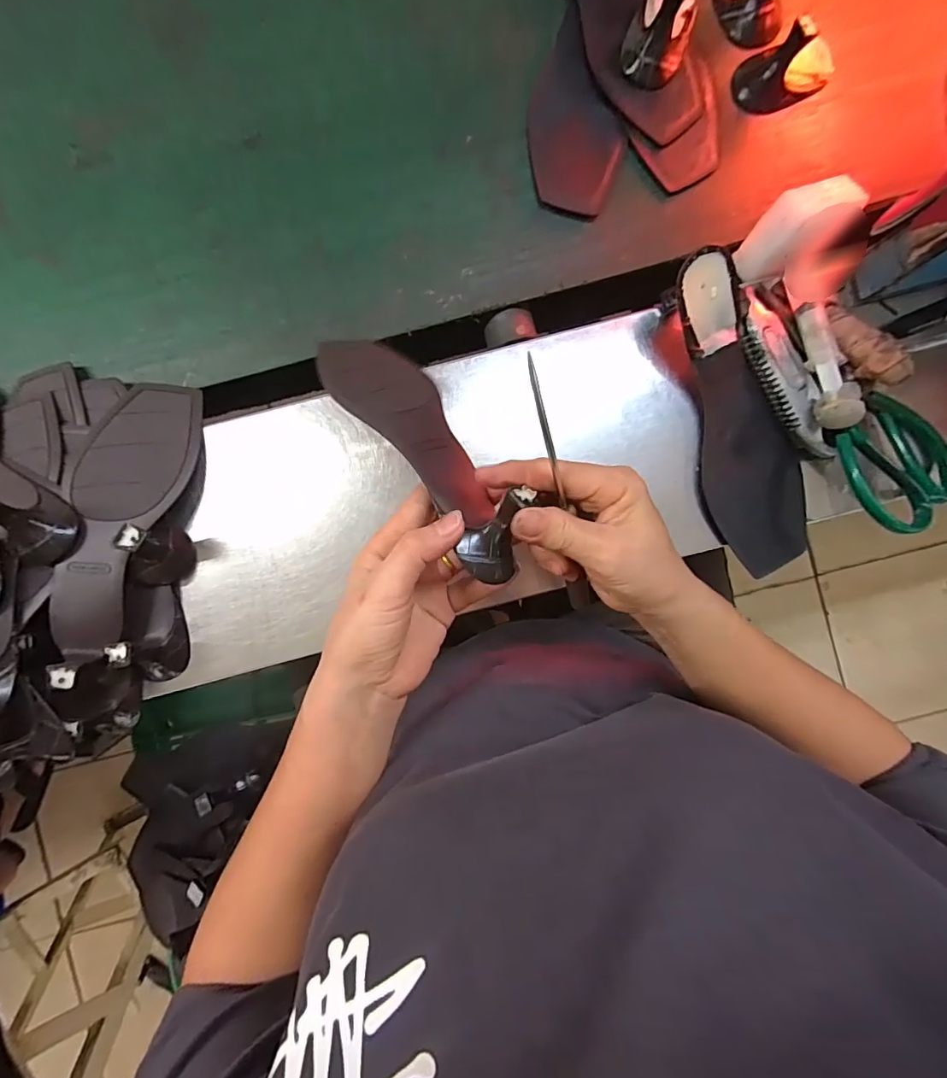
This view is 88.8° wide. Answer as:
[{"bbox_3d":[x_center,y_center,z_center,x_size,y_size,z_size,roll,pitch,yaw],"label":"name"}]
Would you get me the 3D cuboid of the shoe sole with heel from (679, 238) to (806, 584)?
[{"bbox_3d":[0.202,-0.091,0.363,0.071,0.028,0.229,-19,100,-2],"label":"shoe sole with heel"}]

